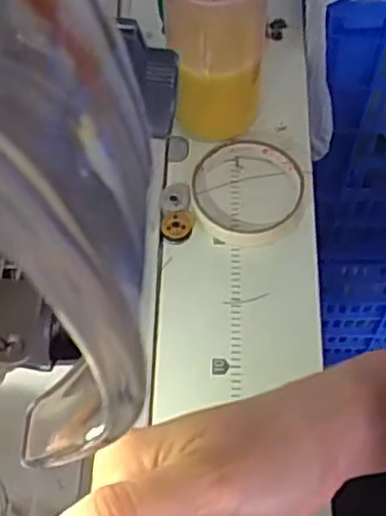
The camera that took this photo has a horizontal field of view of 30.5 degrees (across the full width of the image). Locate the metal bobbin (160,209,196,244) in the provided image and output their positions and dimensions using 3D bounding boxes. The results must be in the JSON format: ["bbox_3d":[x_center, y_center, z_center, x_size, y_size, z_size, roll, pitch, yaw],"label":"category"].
[{"bbox_3d":[-0.012,-0.024,0.526,0.024,0.008,0.026,-1,61,1],"label":"metal bobbin"}]

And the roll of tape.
[{"bbox_3d":[0.040,-0.051,0.532,0.084,0.018,0.084,-1,61,1],"label":"roll of tape"}]

